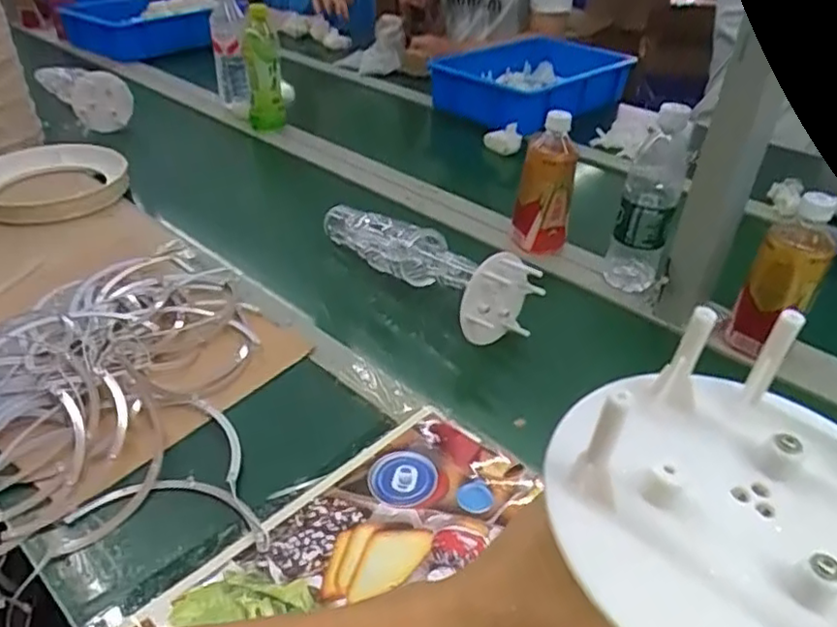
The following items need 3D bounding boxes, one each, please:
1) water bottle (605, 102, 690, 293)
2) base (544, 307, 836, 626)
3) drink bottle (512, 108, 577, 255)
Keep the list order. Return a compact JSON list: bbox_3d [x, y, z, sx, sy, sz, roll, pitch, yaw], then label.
[{"bbox_3d":[0.276,-0.133,0.771,0.061,0.219,0.053,16,39,18],"label":"water bottle"},{"bbox_3d":[0.087,0.042,0.162,0.088,0.038,0.096,1,37,0],"label":"base"},{"bbox_3d":[0.169,-0.170,0.854,0.074,0.171,0.062,10,37,10],"label":"drink bottle"}]

